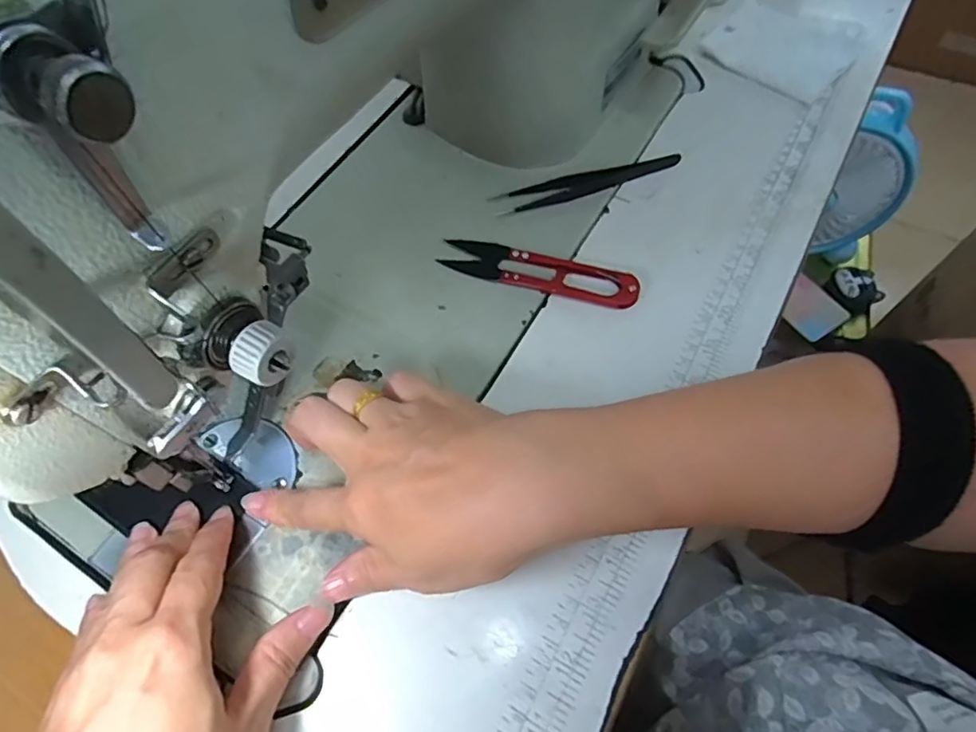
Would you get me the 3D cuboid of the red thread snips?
[{"bbox_3d":[0.030,-0.057,0.341,0.116,0.007,0.026,14,64,10],"label":"red thread snips"}]

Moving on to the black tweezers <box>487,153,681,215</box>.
[{"bbox_3d":[0.065,-0.119,0.375,0.125,0.004,0.017,-17,63,-6],"label":"black tweezers"}]

